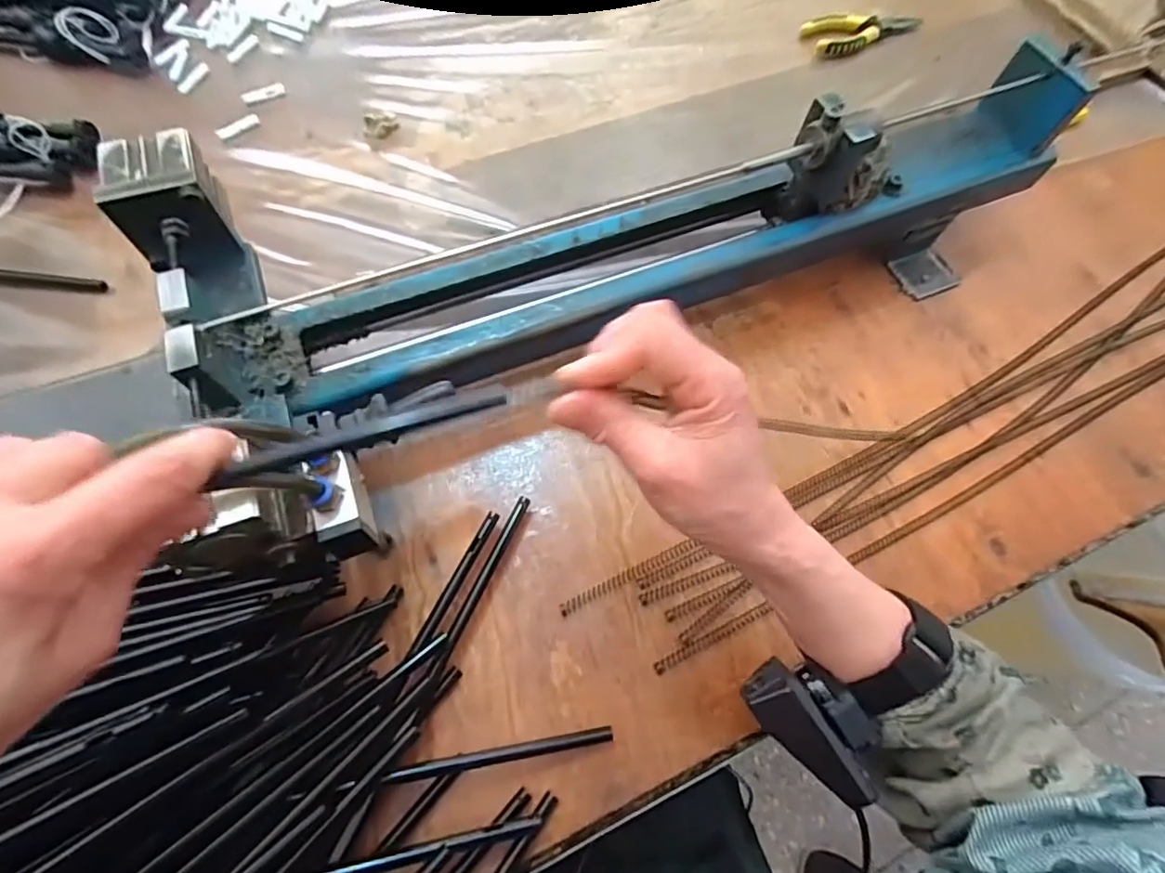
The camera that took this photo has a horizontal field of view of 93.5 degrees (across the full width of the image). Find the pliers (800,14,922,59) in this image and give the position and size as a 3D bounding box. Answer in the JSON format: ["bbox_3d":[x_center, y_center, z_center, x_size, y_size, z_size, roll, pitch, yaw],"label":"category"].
[{"bbox_3d":[0.340,-0.485,0.661,0.145,0.022,0.055,-11,68,-8],"label":"pliers"}]

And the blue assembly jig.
[{"bbox_3d":[0.063,-0.162,0.430,0.691,0.158,0.169,-16,69,-10],"label":"blue assembly jig"}]

